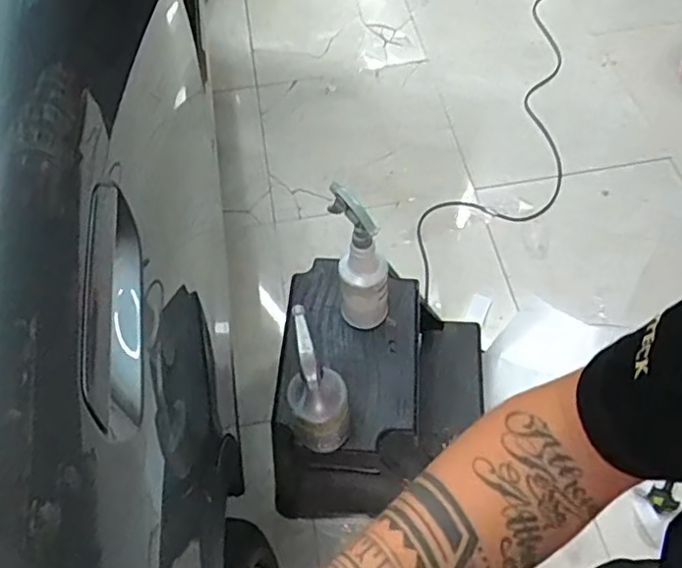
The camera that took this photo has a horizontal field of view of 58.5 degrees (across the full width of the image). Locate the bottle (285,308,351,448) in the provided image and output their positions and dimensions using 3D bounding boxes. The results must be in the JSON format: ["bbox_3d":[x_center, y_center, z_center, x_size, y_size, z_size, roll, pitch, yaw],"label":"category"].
[{"bbox_3d":[-0.038,0.158,0.932,0.084,0.295,0.111,-11,58,-3],"label":"bottle"}]

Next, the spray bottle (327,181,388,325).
[{"bbox_3d":[0.038,-0.019,1.053,0.087,0.353,0.083,-2,58,2],"label":"spray bottle"}]

